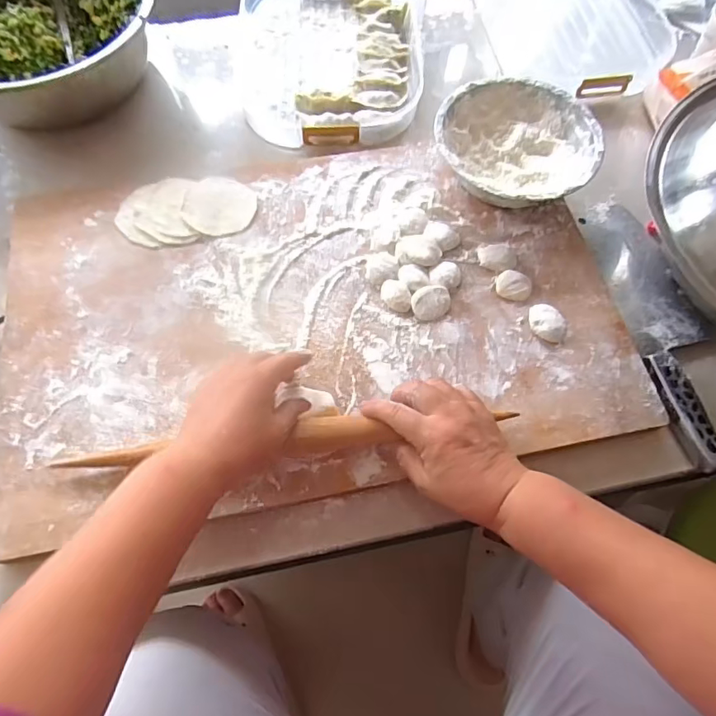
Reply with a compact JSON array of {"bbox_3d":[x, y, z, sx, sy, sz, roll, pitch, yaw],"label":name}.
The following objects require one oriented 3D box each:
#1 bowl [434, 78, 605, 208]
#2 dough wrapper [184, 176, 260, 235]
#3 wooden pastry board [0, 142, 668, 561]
[{"bbox_3d":[0.160,-0.215,0.525,0.163,0.051,0.154,10,66,3],"label":"bowl"},{"bbox_3d":[-0.143,-0.159,0.520,0.072,0.004,0.070,4,70,-4],"label":"dough wrapper"},{"bbox_3d":[-0.043,-0.048,0.480,0.558,0.029,0.356,-12,67,-6],"label":"wooden pastry board"}]

